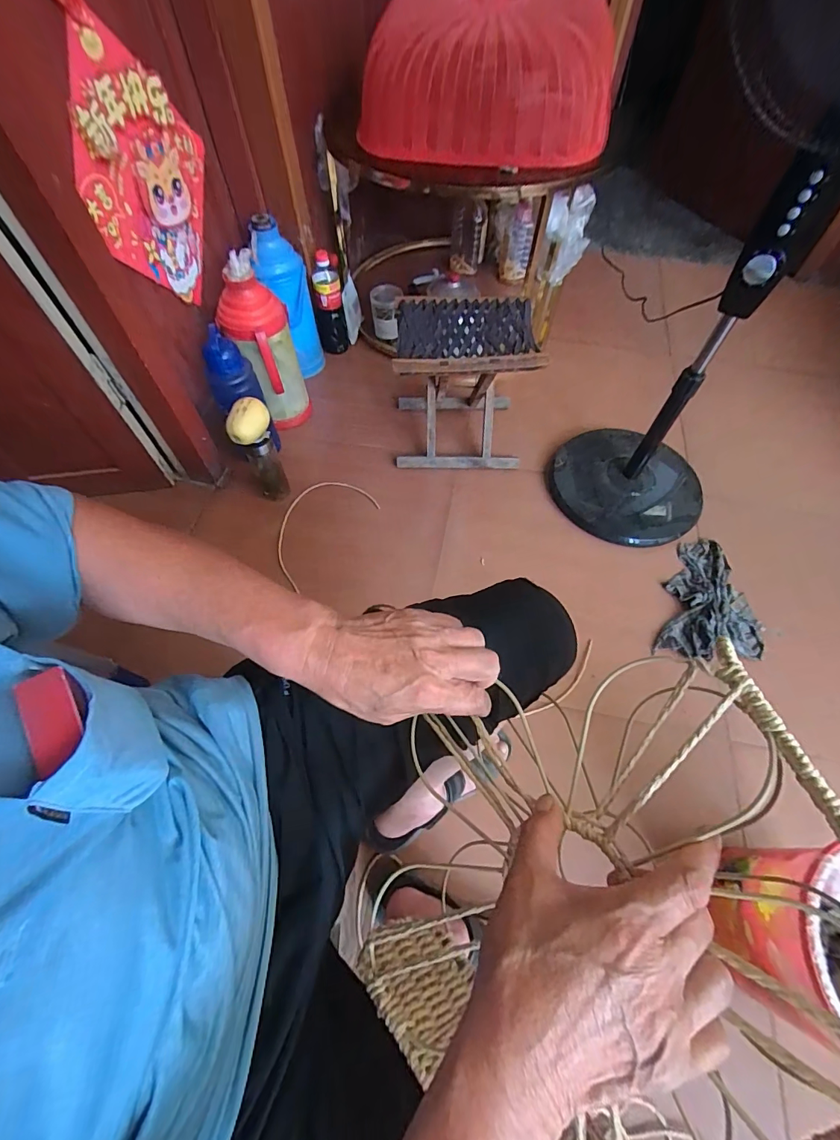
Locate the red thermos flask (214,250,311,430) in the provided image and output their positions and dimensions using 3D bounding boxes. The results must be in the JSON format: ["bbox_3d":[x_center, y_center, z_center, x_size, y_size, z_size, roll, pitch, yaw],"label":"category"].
[{"bbox_3d":[-0.377,-0.523,1.046,0.116,0.407,0.133,19,61,9],"label":"red thermos flask"}]

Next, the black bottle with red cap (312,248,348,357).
[{"bbox_3d":[-0.252,-0.727,1.195,0.080,0.254,0.092,-7,60,-6],"label":"black bottle with red cap"}]

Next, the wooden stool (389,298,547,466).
[{"bbox_3d":[0.101,-0.452,1.067,0.308,0.318,0.254,-1,60,-3],"label":"wooden stool"}]

